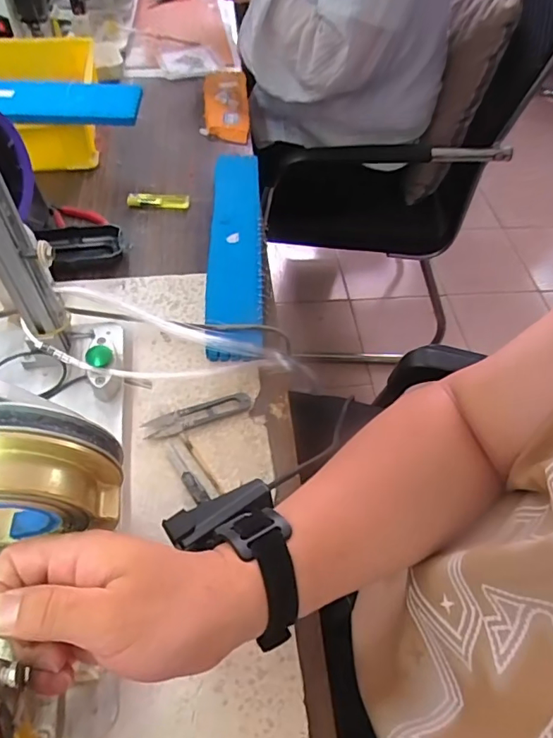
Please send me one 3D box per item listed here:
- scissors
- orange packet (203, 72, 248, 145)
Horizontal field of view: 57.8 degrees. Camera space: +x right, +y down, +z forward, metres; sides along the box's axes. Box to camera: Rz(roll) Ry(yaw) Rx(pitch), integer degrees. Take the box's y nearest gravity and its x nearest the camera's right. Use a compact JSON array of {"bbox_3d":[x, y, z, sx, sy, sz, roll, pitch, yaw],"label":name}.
[{"bbox_3d":[-0.076,0.043,0.477,0.101,0.009,0.024,-18,59,-16],"label":"scissors"},{"bbox_3d":[-0.078,-0.414,0.784,0.068,0.028,0.173,-2,56,-7],"label":"orange packet"}]

